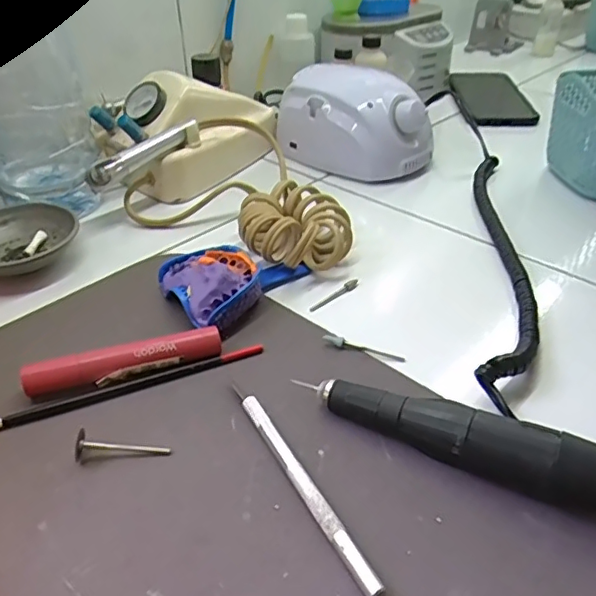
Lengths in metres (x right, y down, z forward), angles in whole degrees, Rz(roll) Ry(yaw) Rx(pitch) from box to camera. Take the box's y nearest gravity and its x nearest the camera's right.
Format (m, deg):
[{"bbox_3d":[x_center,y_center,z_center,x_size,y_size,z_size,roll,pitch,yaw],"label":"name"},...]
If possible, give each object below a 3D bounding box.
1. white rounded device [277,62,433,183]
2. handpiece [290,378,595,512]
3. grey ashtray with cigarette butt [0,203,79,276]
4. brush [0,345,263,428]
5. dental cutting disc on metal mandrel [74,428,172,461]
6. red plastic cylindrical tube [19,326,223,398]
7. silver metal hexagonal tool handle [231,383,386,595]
[{"bbox_3d":[0.056,-0.173,0.547,0.142,0.076,0.083,28,45,33],"label":"white rounded device"},{"bbox_3d":[0.086,0.069,0.255,0.173,0.030,0.023,15,39,21],"label":"handpiece"},{"bbox_3d":[-0.208,-0.044,0.415,0.073,0.031,0.067,-3,36,-3],"label":"grey ashtray with cigarette butt"},{"bbox_3d":[-0.101,0.050,0.305,0.170,0.006,0.009,-15,38,-18],"label":"brush"},{"bbox_3d":[-0.085,0.070,0.272,0.044,0.013,0.011,-4,36,-5],"label":"dental cutting disc on metal mandrel"},{"bbox_3d":[-0.095,0.037,0.312,0.104,0.019,0.014,-12,38,-15],"label":"red plastic cylindrical tube"},{"bbox_3d":[0.000,0.082,0.257,0.008,0.008,0.127,-19,40,-23],"label":"silver metal hexagonal tool handle"}]

